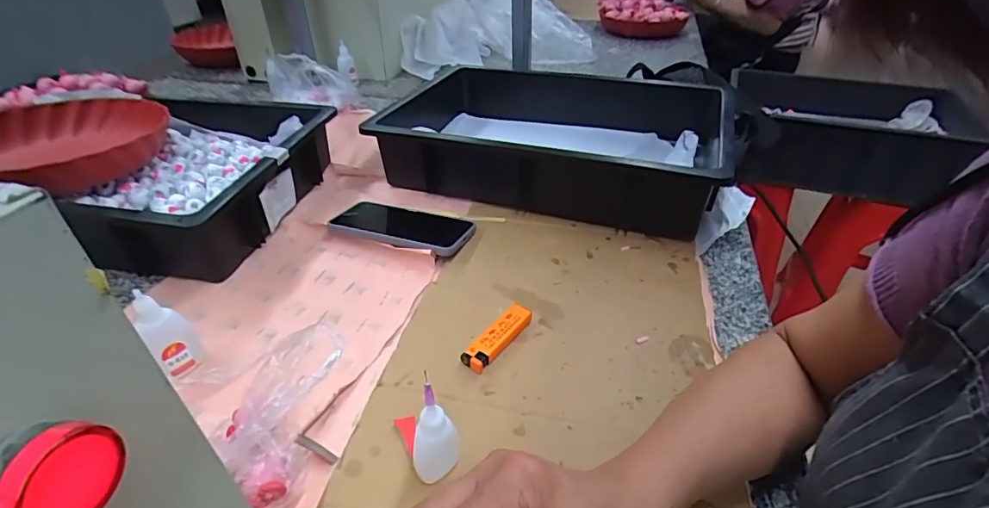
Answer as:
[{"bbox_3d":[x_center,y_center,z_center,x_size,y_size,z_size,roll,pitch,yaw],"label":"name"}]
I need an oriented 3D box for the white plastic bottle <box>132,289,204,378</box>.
[{"bbox_3d":[-0.271,0.066,0.405,0.023,0.080,0.031,17,40,19],"label":"white plastic bottle"}]

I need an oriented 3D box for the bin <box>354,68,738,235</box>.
[{"bbox_3d":[0.089,-0.161,0.685,0.436,0.100,0.321,10,38,11],"label":"bin"}]

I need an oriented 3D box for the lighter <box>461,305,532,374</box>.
[{"bbox_3d":[0.003,0.075,0.444,0.023,0.016,0.079,25,43,27],"label":"lighter"}]

